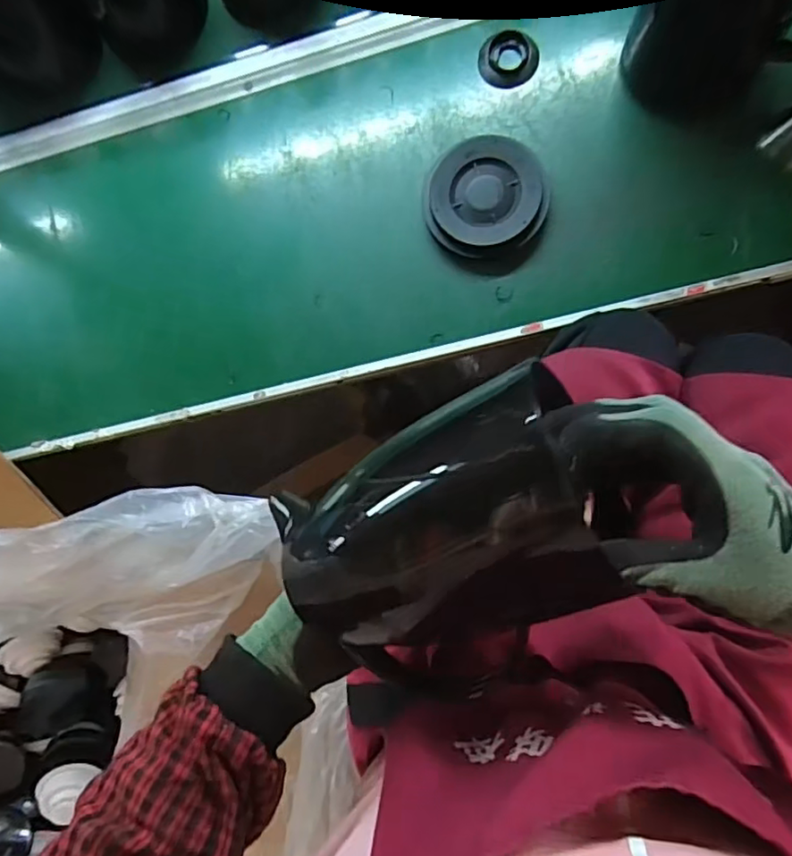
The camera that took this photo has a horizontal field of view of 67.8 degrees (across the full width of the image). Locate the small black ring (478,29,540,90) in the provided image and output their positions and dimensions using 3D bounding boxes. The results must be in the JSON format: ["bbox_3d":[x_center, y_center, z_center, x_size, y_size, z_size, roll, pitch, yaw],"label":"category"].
[{"bbox_3d":[0.109,-0.357,0.570,0.056,0.017,0.045,-11,86,8],"label":"small black ring"}]

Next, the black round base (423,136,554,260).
[{"bbox_3d":[0.089,-0.225,0.576,0.114,0.026,0.105,0,87,8],"label":"black round base"}]

